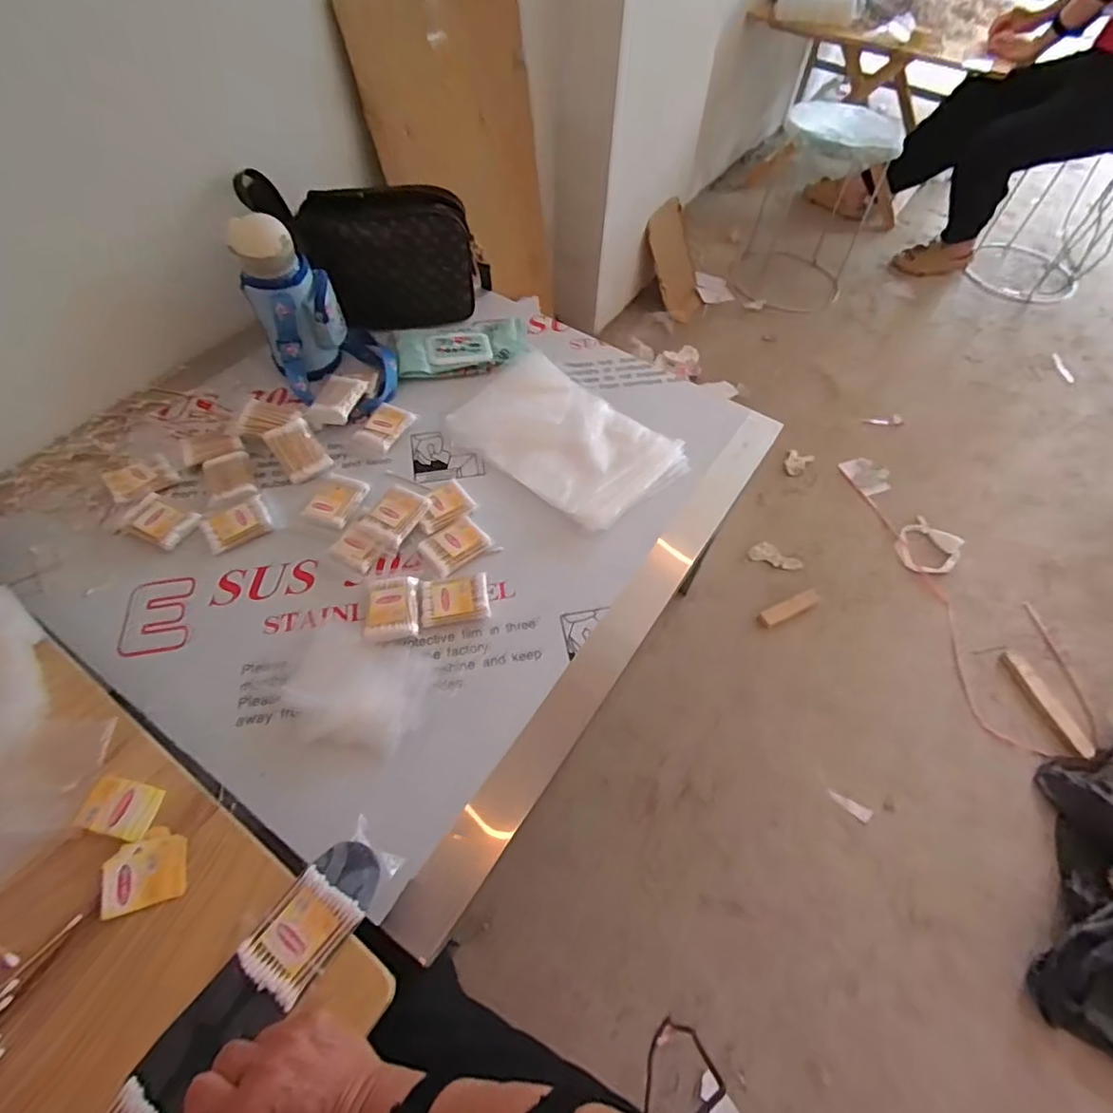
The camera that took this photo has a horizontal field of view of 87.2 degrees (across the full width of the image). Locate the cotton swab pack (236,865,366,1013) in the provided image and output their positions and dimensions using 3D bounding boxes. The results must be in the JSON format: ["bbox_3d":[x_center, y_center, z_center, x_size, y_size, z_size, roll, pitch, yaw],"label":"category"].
[{"bbox_3d":[-0.190,0.280,0.434,0.058,0.009,0.074,32,61,19],"label":"cotton swab pack"}]

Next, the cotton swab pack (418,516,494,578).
[{"bbox_3d":[-0.120,-0.016,0.694,0.074,0.023,0.054,-36,64,-22],"label":"cotton swab pack"}]

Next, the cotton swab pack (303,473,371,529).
[{"bbox_3d":[-0.273,-0.070,0.729,0.064,0.009,0.077,18,58,11],"label":"cotton swab pack"}]

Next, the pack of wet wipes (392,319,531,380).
[{"bbox_3d":[-0.141,-0.318,0.879,0.194,0.019,0.111,-14,58,-11],"label":"pack of wet wipes"}]

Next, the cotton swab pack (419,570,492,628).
[{"bbox_3d":[-0.113,0.047,0.656,0.076,0.022,0.057,-9,57,-8],"label":"cotton swab pack"}]

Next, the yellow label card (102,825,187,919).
[{"bbox_3d":[-0.321,0.244,0.457,0.055,0.004,0.054,-10,58,-22],"label":"yellow label card"}]

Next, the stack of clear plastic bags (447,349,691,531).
[{"bbox_3d":[0.015,-0.162,0.801,0.291,0.023,0.195,34,62,20],"label":"stack of clear plastic bags"}]

